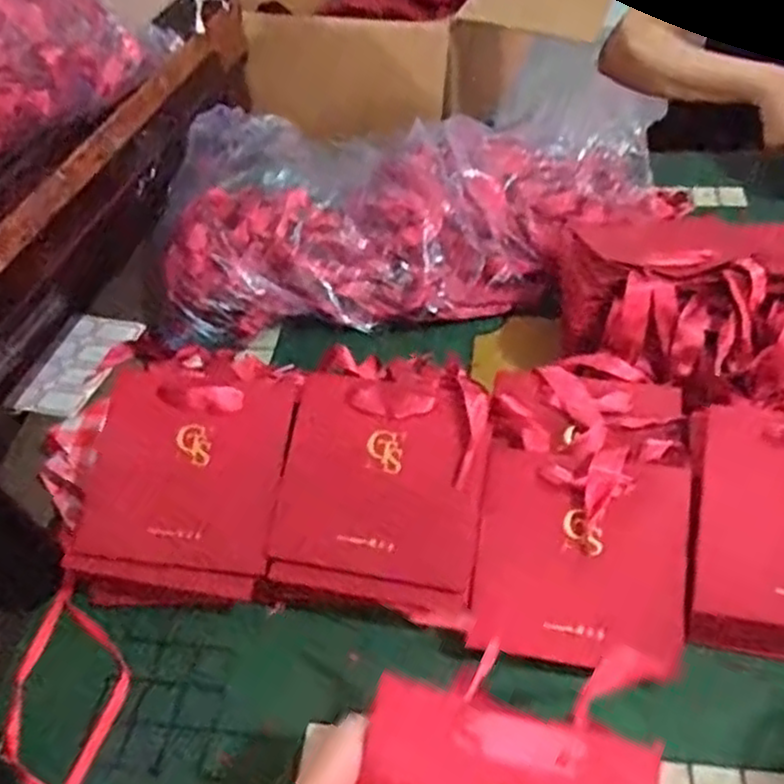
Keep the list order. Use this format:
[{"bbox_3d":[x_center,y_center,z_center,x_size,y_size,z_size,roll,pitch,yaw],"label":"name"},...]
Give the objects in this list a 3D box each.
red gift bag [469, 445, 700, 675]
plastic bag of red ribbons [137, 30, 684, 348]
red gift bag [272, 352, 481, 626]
[{"bbox_3d":[0.130,0.114,0.501,0.141,0.021,0.139,8,74,11],"label":"red gift bag"},{"bbox_3d":[0.004,-0.216,0.771,0.510,0.169,0.245,-8,46,-2],"label":"plastic bag of red ribbons"},{"bbox_3d":[-0.005,0.065,0.540,0.142,0.035,0.179,7,83,8],"label":"red gift bag"}]

